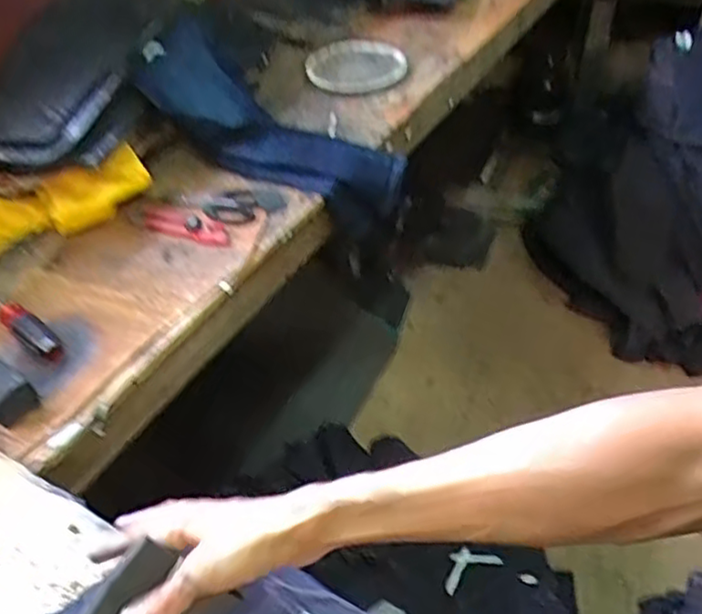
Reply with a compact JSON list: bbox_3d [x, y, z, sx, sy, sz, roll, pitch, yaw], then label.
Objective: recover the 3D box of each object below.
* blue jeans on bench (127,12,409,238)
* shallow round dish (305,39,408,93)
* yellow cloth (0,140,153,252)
[{"bbox_3d":[-0.124,-0.269,1.054,0.438,0.086,0.179,32,50,-2],"label":"blue jeans on bench"},{"bbox_3d":[0.023,-0.455,1.281,0.167,0.026,0.180,15,47,11],"label":"shallow round dish"},{"bbox_3d":[-0.421,-0.151,0.932,0.286,0.076,0.115,-13,45,-10],"label":"yellow cloth"}]

